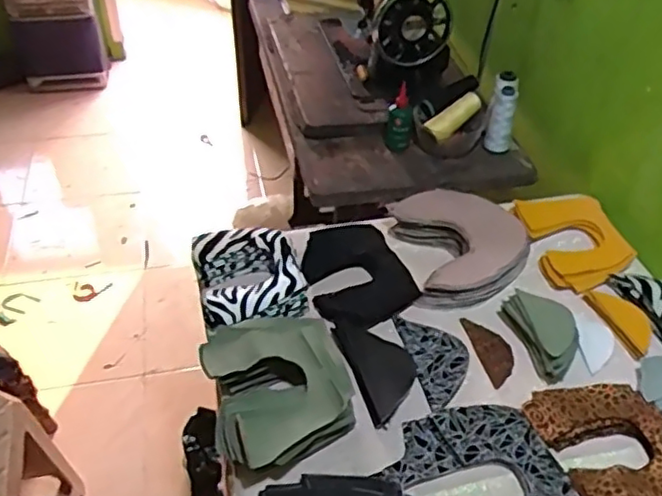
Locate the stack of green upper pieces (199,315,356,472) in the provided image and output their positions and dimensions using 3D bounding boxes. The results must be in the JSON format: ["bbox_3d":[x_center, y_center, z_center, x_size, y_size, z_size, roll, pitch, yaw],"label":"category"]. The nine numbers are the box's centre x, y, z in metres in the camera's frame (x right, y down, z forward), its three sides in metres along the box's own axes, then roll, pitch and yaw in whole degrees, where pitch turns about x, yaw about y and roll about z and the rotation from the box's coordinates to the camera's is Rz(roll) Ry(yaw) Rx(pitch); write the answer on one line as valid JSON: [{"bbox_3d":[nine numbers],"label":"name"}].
[{"bbox_3d":[-0.059,0.148,0.718,0.152,0.046,0.192,-10,43,-14],"label":"stack of green upper pieces"}]

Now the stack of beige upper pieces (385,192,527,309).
[{"bbox_3d":[0.185,-0.003,0.905,0.176,0.056,0.174,-6,42,-9],"label":"stack of beige upper pieces"}]

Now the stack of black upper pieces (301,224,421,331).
[{"bbox_3d":[0.037,0.034,0.877,0.132,0.034,0.159,-11,43,-15],"label":"stack of black upper pieces"}]

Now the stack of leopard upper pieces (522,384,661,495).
[{"bbox_3d":[0.300,0.215,0.675,0.131,0.027,0.177,-11,43,-14],"label":"stack of leopard upper pieces"}]

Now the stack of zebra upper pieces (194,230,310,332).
[{"bbox_3d":[-0.105,0.039,0.853,0.132,0.047,0.152,-9,43,-13],"label":"stack of zebra upper pieces"}]

